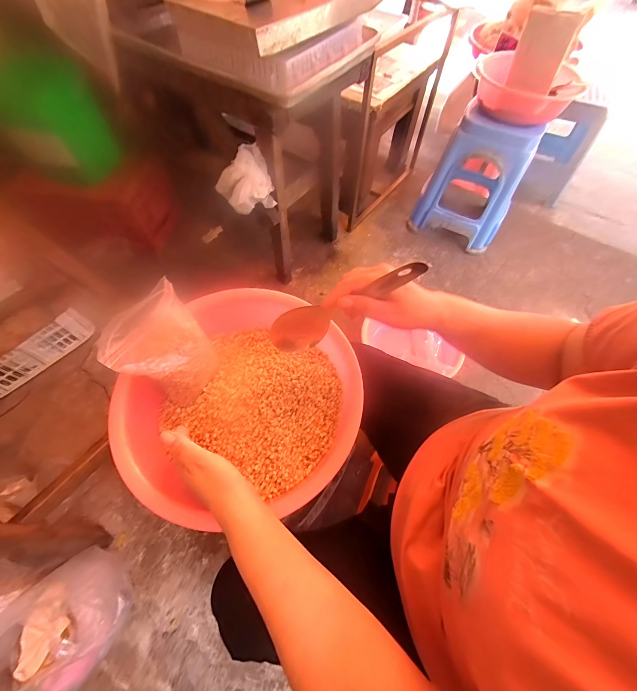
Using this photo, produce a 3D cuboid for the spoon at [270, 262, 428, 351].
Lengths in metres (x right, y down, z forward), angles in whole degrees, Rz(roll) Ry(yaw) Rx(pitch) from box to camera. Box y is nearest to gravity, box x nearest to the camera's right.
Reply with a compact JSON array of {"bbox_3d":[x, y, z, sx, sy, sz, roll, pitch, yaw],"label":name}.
[{"bbox_3d":[0.025,-0.039,0.323,0.192,0.067,0.012,-26,57,29],"label":"spoon"}]

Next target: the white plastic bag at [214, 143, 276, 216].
[{"bbox_3d":[-0.192,-0.430,0.774,0.085,0.133,0.125,37,67,18],"label":"white plastic bag"}]

